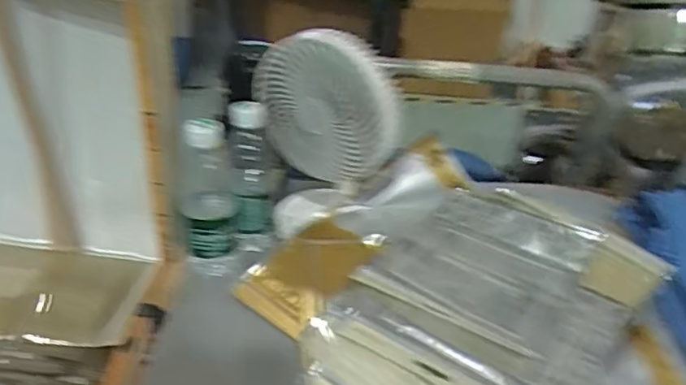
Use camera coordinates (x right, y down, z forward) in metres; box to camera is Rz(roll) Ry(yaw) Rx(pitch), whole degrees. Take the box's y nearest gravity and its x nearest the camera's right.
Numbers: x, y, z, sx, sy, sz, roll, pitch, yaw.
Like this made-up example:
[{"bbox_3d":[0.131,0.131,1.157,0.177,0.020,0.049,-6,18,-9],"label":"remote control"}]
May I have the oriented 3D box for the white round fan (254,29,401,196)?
[{"bbox_3d":[-0.018,-0.091,0.593,0.167,0.164,0.053,39,40,2],"label":"white round fan"}]

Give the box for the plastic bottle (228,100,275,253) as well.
[{"bbox_3d":[-0.102,-0.018,0.643,0.053,0.171,0.060,-3,31,-11],"label":"plastic bottle"}]

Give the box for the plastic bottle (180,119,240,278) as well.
[{"bbox_3d":[-0.147,0.002,0.607,0.057,0.177,0.066,-3,31,-11],"label":"plastic bottle"}]

